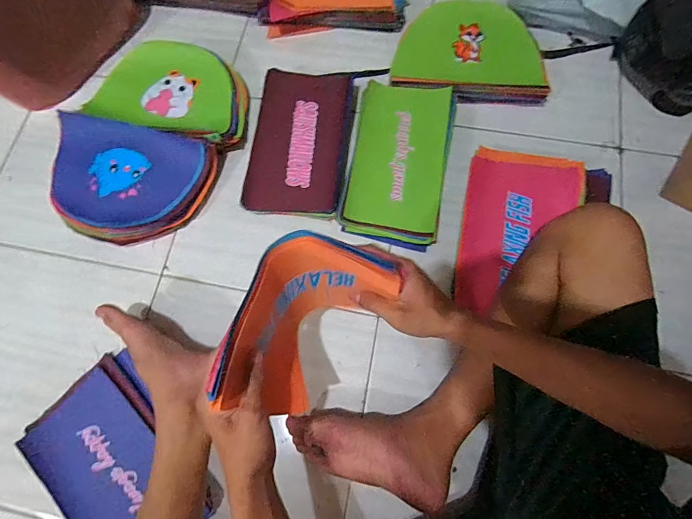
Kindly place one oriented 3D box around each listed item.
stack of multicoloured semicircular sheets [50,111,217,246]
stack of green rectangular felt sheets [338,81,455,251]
[{"bbox_3d":[-0.422,-0.145,0.689,0.306,0.058,0.218,16,75,7],"label":"stack of multicoloured semicircular sheets"},{"bbox_3d":[0.094,-0.180,0.670,0.176,0.053,0.296,10,74,5],"label":"stack of green rectangular felt sheets"}]

